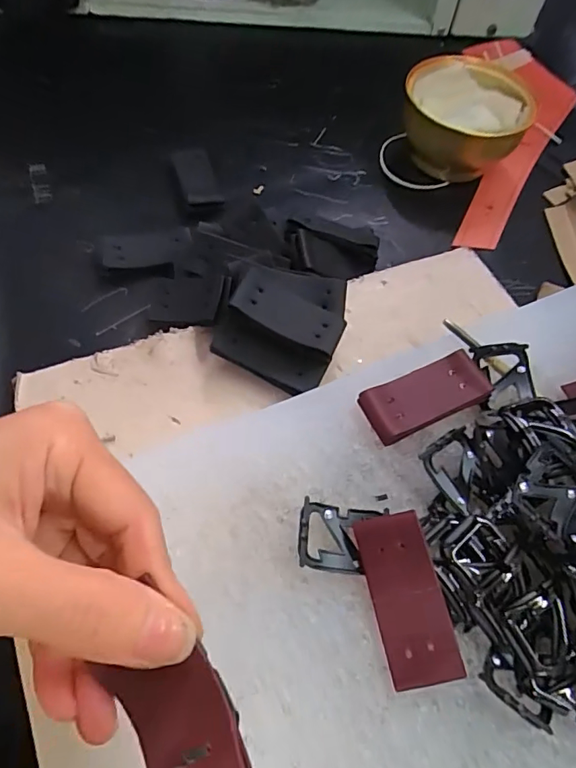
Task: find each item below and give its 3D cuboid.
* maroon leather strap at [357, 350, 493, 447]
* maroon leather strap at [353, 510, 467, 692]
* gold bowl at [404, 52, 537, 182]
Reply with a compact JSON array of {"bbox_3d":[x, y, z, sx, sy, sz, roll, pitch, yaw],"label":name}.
[{"bbox_3d":[0.068,0.007,0.250,0.063,0.011,0.027,-21,63,-15],"label":"maroon leather strap"},{"bbox_3d":[0.046,0.084,0.199,0.026,0.004,0.062,-17,65,7],"label":"maroon leather strap"},{"bbox_3d":[0.142,-0.215,0.407,0.092,0.052,0.100,2,60,-3],"label":"gold bowl"}]

